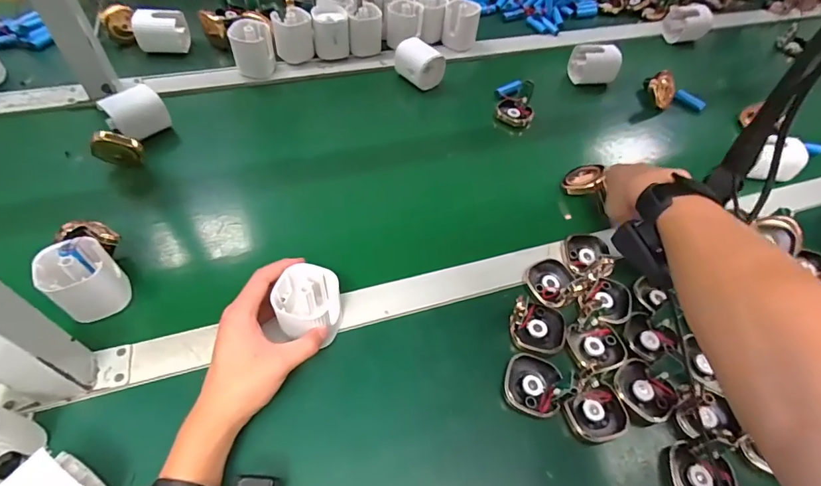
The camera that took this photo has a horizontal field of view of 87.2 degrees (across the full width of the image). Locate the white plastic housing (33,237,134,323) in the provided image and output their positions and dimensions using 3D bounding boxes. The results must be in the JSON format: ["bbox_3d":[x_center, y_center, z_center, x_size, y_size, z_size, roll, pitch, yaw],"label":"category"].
[{"bbox_3d":[-0.311,0.036,0.416,0.064,0.060,0.057,37,58,21],"label":"white plastic housing"}]

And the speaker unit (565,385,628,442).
[{"bbox_3d":[0.170,0.158,0.396,0.054,0.013,0.043,-12,55,-15],"label":"speaker unit"}]

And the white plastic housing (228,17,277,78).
[{"bbox_3d":[-0.240,-0.295,0.661,0.059,0.077,0.048,-9,54,-12],"label":"white plastic housing"}]

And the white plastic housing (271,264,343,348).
[{"bbox_3d":[-0.094,0.057,0.407,0.056,0.048,0.058,-1,55,-6],"label":"white plastic housing"}]

